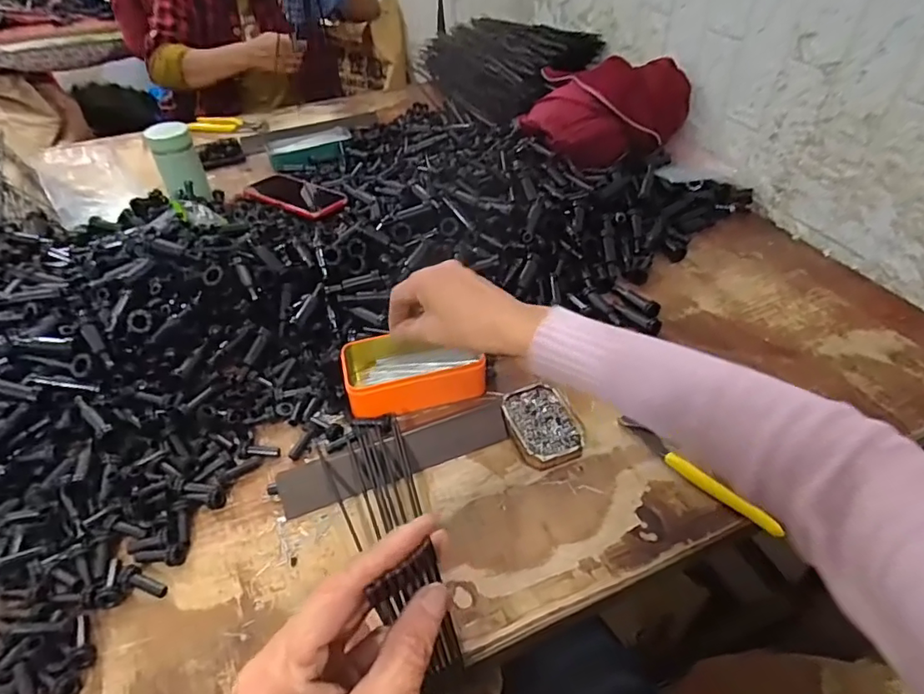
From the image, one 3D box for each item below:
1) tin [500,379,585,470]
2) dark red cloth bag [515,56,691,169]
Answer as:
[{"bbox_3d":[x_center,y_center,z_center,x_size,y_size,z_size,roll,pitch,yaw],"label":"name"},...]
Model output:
[{"bbox_3d":[0.082,0.077,0.548,0.069,0.023,0.087,-19,47,-17],"label":"tin"},{"bbox_3d":[0.224,-0.366,0.855,0.241,0.109,0.151,10,44,12],"label":"dark red cloth bag"}]

